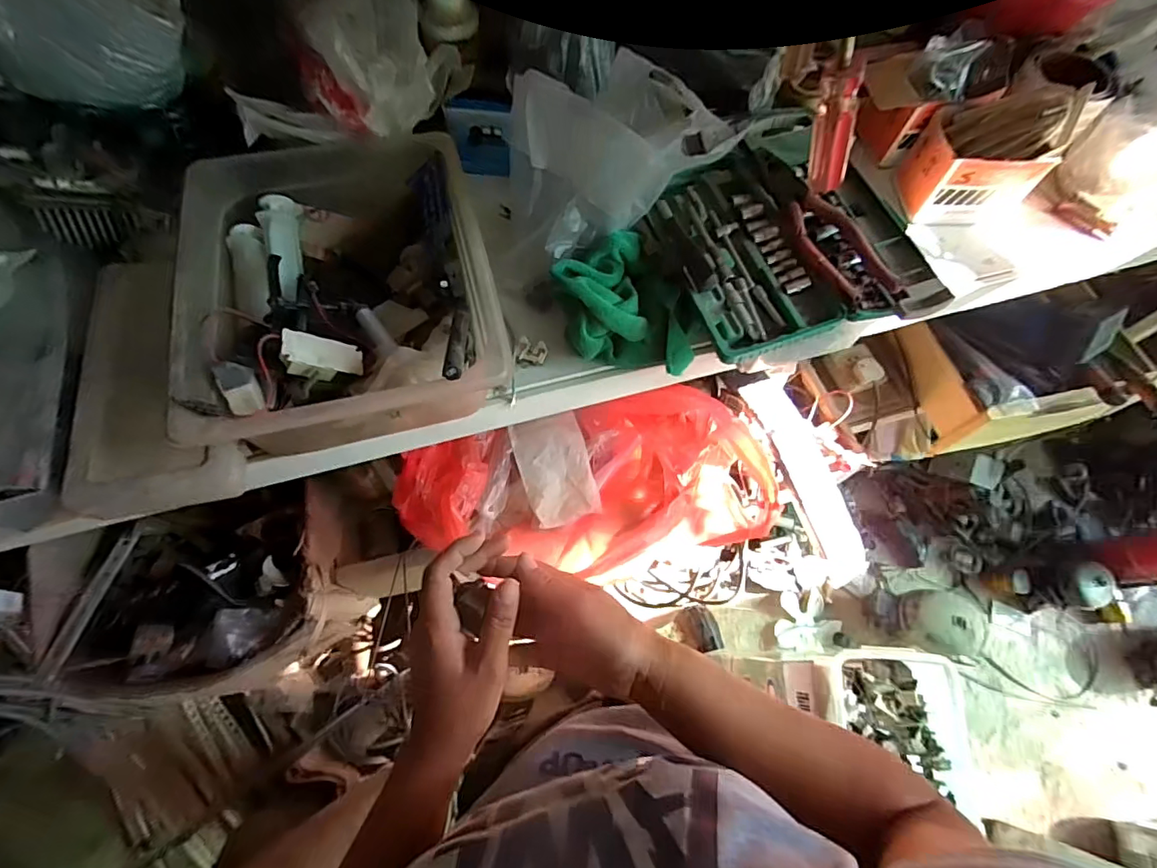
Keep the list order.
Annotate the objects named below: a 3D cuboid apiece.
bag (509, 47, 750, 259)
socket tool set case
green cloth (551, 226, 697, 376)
[{"bbox_3d":[0.042,-0.263,0.465,0.191,0.120,0.118,-35,73,-16],"label":"bag"},{"bbox_3d":[0.198,-0.195,0.489,0.223,0.038,0.241,-17,69,-10],"label":"socket tool set case"},{"bbox_3d":[0.050,-0.135,0.508,0.142,0.076,0.116,9,67,1],"label":"green cloth"}]

